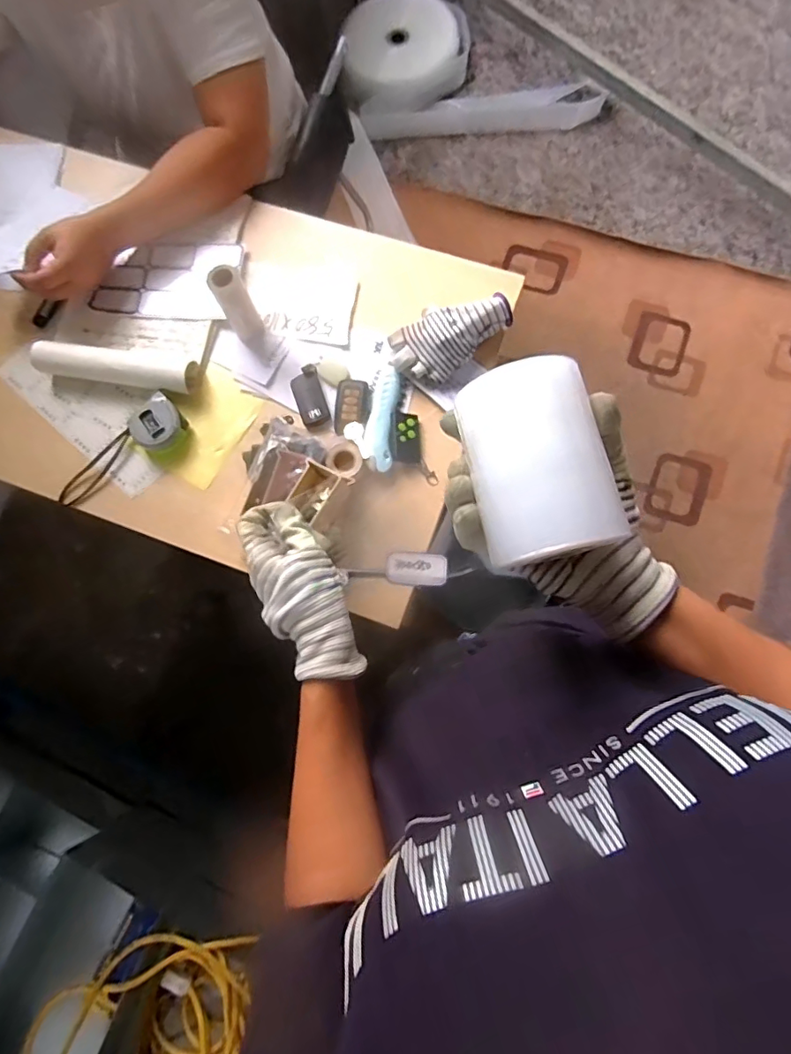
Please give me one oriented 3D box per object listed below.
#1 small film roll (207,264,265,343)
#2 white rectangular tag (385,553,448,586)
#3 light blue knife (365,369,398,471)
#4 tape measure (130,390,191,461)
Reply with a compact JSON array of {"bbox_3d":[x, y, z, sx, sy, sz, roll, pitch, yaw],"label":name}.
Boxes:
[{"bbox_3d":[-0.195,-0.273,0.654,0.039,0.107,0.029,-22,78,0],"label":"small film roll"},{"bbox_3d":[0.022,0.045,0.566,0.065,0.013,0.034,3,76,2],"label":"white rectangular tag"},{"bbox_3d":[-0.017,-0.138,0.661,0.033,0.014,0.141,3,79,5],"label":"light blue knife"},{"bbox_3d":[-0.298,-0.125,0.673,0.065,0.033,0.063,-44,79,-5],"label":"tape measure"}]

